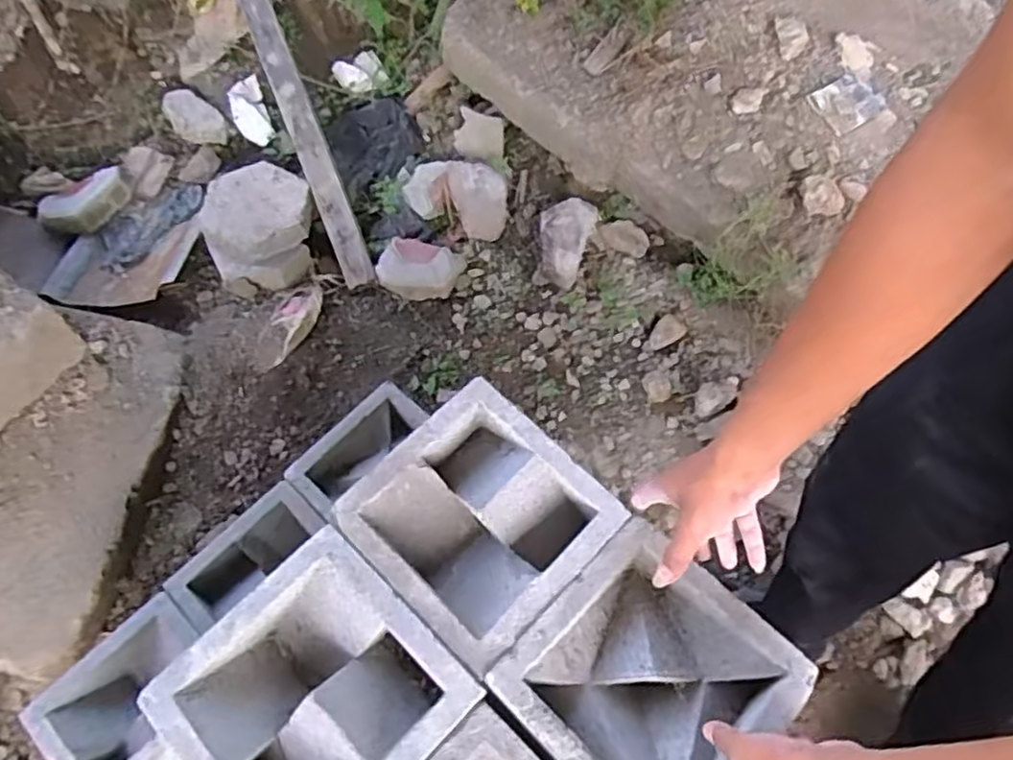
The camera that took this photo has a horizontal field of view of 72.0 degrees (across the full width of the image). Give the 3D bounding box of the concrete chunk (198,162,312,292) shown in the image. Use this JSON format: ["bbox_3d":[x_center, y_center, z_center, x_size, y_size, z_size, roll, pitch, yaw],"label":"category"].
[{"bbox_3d":[-0.484,-0.304,1.371,0.202,0.119,0.221,0,63,0],"label":"concrete chunk"}]

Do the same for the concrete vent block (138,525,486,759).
[{"bbox_3d":[-0.156,0.263,0.583,0.195,0.069,0.198,41,70,19],"label":"concrete vent block"}]

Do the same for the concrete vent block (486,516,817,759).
[{"bbox_3d":[0.124,0.252,0.589,0.199,0.068,0.198,41,73,18],"label":"concrete vent block"}]

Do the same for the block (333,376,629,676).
[{"bbox_3d":[-0.024,0.129,0.655,0.197,0.076,0.191,40,70,18],"label":"block"}]

